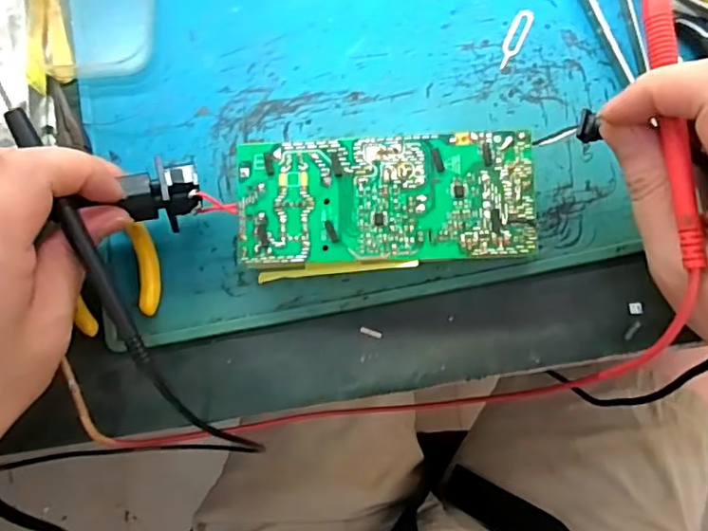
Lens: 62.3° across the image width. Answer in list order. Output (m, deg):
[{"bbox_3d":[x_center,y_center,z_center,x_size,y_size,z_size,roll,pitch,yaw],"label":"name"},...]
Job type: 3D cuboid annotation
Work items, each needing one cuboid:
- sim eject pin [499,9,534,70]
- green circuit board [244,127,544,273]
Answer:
[{"bbox_3d":[0.080,-0.114,0.291,0.010,0.004,0.034,26,85,8],"label":"sim eject pin"},{"bbox_3d":[0.014,-0.028,0.274,0.131,0.027,0.056,-3,82,5],"label":"green circuit board"}]

